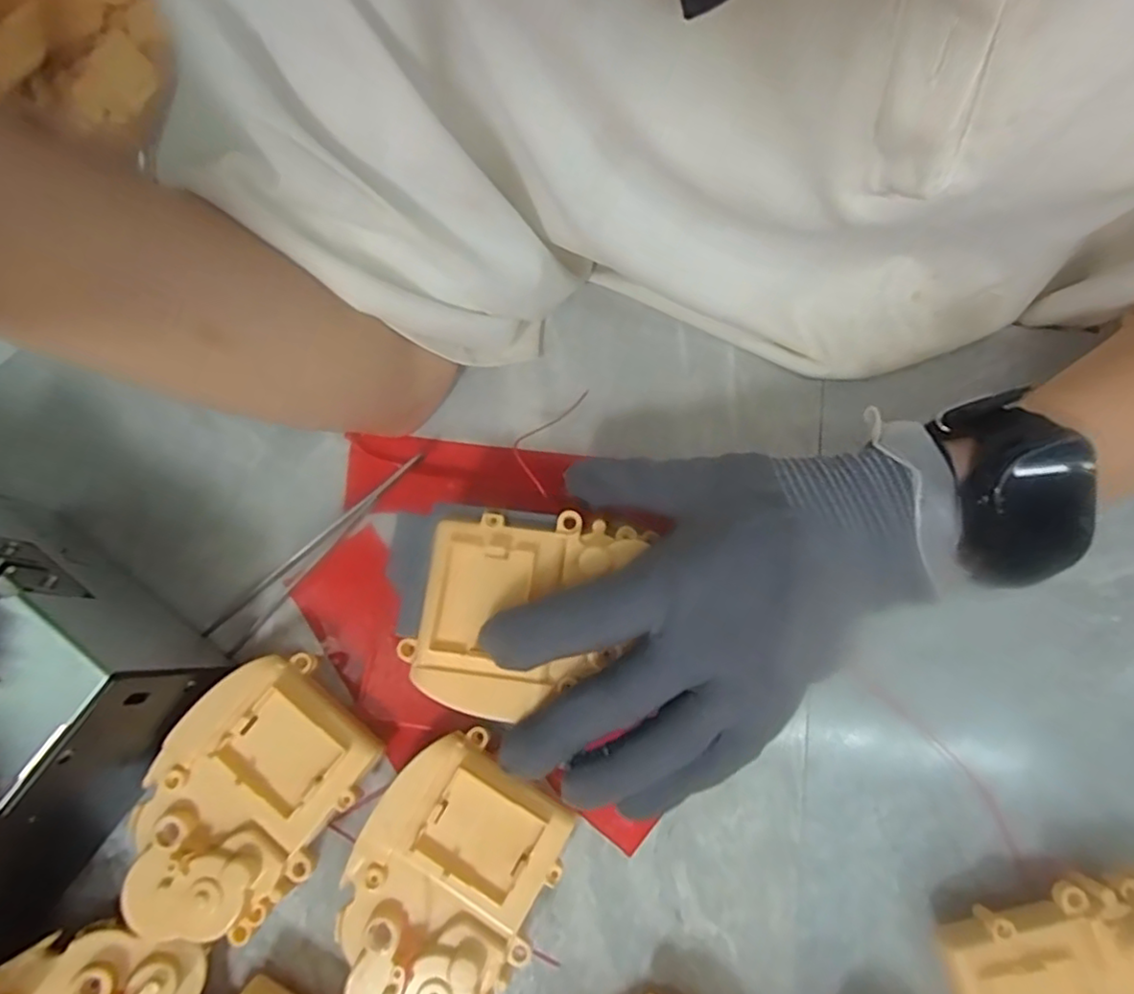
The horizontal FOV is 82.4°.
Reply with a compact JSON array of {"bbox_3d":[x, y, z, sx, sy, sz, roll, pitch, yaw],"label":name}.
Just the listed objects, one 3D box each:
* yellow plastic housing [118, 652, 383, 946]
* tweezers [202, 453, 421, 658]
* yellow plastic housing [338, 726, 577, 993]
[{"bbox_3d":[-0.127,0.118,0.258,0.071,0.037,0.100,37,80,9],"label":"yellow plastic housing"},{"bbox_3d":[-0.112,0.025,0.293,0.120,0.011,0.018,-41,79,-8],"label":"tweezers"},{"bbox_3d":[-0.047,0.150,0.248,0.075,0.037,0.106,34,80,8],"label":"yellow plastic housing"}]

